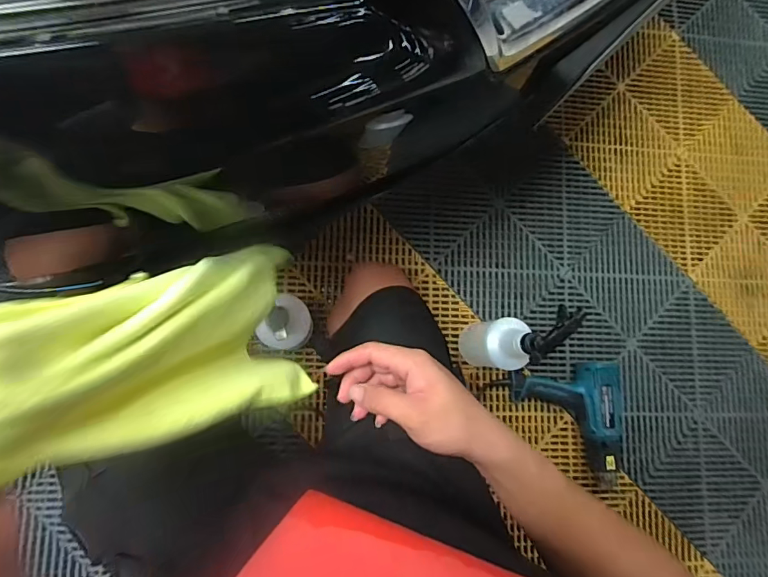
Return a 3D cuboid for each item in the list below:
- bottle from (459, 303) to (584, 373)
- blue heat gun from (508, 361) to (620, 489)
[{"bbox_3d":[0.206,0.087,0.761,0.085,0.306,0.092,1,83,-7],"label":"bottle"},{"bbox_3d":[0.354,0.249,0.875,0.230,0.072,0.216,2,83,-7],"label":"blue heat gun"}]

